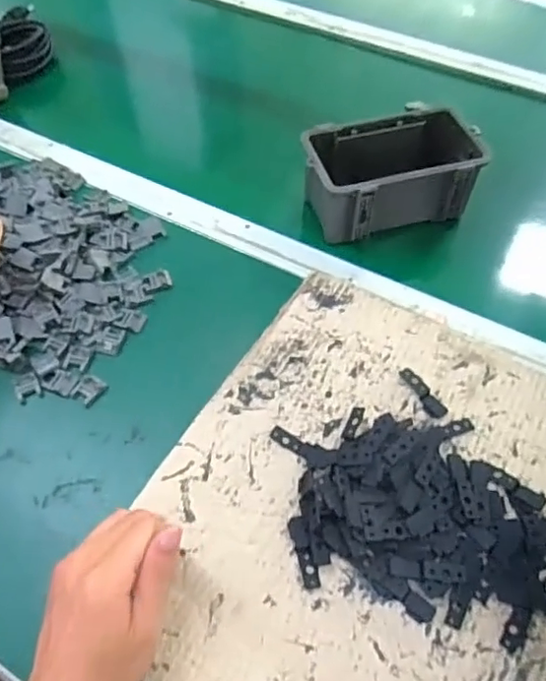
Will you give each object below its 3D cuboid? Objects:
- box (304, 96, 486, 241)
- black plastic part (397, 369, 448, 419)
[{"bbox_3d":[0.120,-0.174,0.594,0.173,0.079,0.107,-15,57,-10],"label":"box"},{"bbox_3d":[0.128,0.044,0.481,0.016,0.005,0.052,-28,60,-18],"label":"black plastic part"}]

